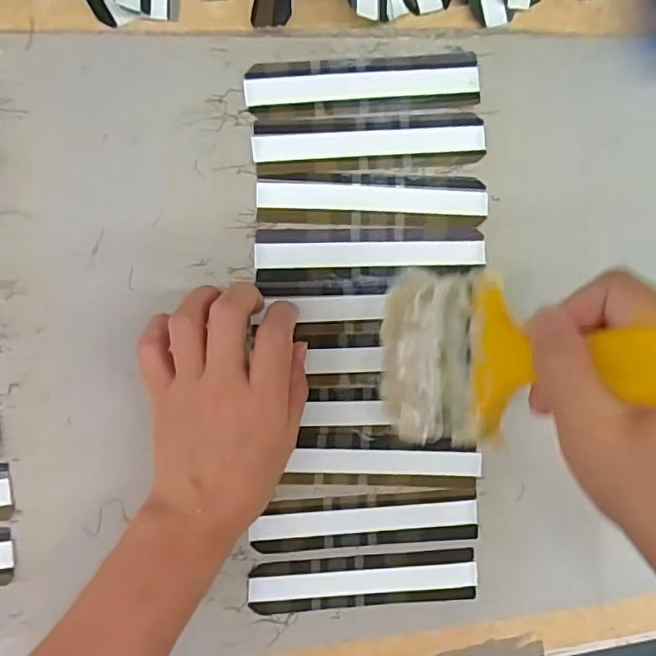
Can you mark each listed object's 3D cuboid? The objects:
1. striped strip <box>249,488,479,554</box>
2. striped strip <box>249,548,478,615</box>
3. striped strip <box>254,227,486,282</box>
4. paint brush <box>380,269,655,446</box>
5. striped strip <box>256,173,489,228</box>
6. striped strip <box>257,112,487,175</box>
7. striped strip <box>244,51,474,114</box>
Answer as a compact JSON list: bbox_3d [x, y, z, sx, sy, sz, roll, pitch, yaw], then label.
[{"bbox_3d":[0.025,0.119,0.374,0.139,0.004,0.032,-1,92,-8],"label":"striped strip"},{"bbox_3d":[0.024,0.158,0.376,0.141,0.004,0.033,-1,92,-8],"label":"striped strip"},{"bbox_3d":[0.028,-0.046,0.370,0.141,0.005,0.031,-2,92,-8],"label":"striped strip"},{"bbox_3d":[0.084,0.010,0.255,0.014,0.195,0.084,3,85,-29],"label":"paint brush"},{"bbox_3d":[0.029,-0.079,0.370,0.141,0.004,0.031,0,92,-9],"label":"striped strip"},{"bbox_3d":[0.026,-0.112,0.366,0.140,0.005,0.031,-6,93,-8],"label":"striped strip"},{"bbox_3d":[0.022,-0.147,0.363,0.140,0.004,0.030,-5,92,-8],"label":"striped strip"}]

